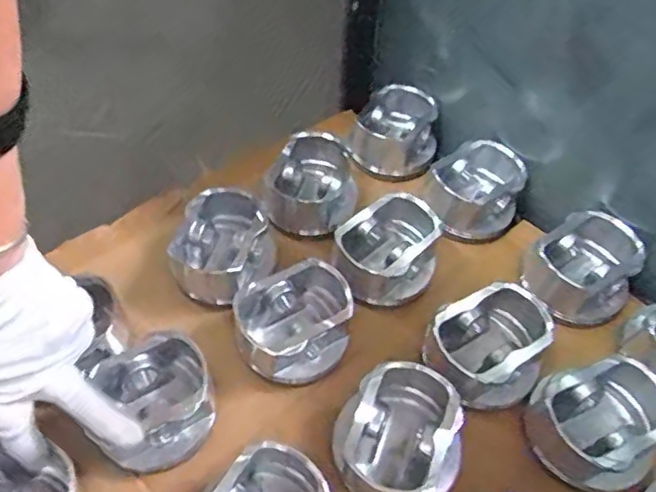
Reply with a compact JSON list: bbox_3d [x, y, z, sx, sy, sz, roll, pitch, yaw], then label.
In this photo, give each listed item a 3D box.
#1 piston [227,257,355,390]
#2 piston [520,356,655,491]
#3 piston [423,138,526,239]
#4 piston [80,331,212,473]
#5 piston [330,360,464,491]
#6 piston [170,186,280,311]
[{"bbox_3d":[-0.024,0.061,0.494,0.101,0.056,0.088,-20,56,-17],"label":"piston"},{"bbox_3d":[0.205,0.134,0.457,0.090,0.069,0.087,-32,60,-24],"label":"piston"},{"bbox_3d":[0.143,-0.059,0.588,0.088,0.058,0.093,1,53,-2],"label":"piston"},{"bbox_3d":[-0.133,0.117,0.457,0.085,0.060,0.090,-13,54,-12],"label":"piston"},{"bbox_3d":[0.054,0.141,0.436,0.090,0.062,0.089,1,53,-2],"label":"piston"},{"bbox_3d":[-0.090,0.000,0.531,0.075,0.066,0.097,21,55,13],"label":"piston"}]

